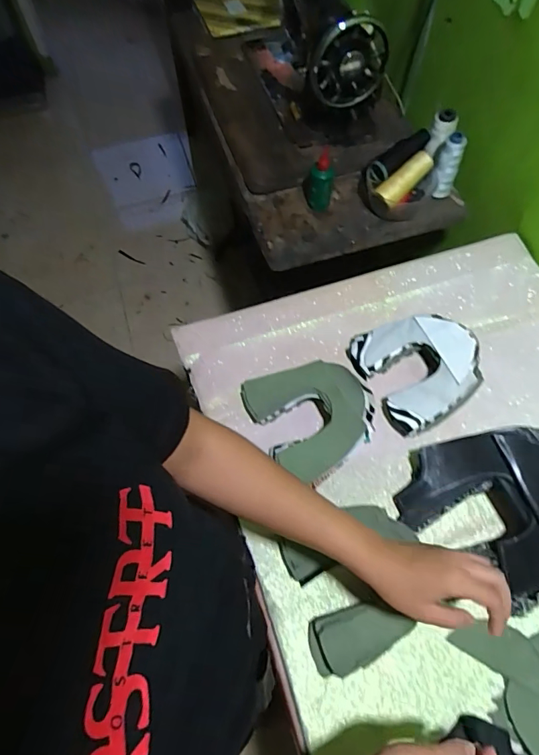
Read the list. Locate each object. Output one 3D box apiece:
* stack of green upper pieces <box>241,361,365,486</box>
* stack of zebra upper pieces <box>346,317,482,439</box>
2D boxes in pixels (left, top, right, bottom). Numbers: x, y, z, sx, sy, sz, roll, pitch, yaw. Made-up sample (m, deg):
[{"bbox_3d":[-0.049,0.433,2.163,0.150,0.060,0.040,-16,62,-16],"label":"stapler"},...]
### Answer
[{"bbox_3d":[0.055,0.049,0.645,0.147,0.061,0.166,-26,65,-12],"label":"stack of green upper pieces"},{"bbox_3d":[0.215,-0.019,0.666,0.149,0.062,0.163,-26,65,-12],"label":"stack of zebra upper pieces"}]

